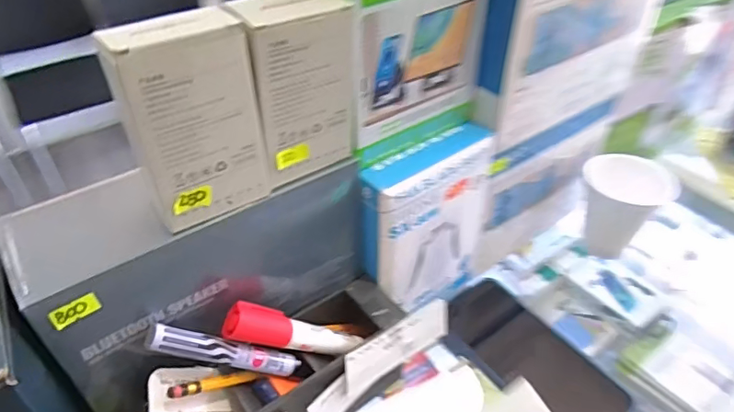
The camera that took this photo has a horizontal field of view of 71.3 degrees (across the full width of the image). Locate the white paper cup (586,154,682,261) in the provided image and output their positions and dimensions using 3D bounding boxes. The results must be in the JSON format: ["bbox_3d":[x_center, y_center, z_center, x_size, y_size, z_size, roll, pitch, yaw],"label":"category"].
[{"bbox_3d":[0.258,0.000,0.523,0.080,0.088,0.070,13,42,16],"label":"white paper cup"}]

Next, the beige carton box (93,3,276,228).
[{"bbox_3d":[-0.087,-0.042,0.263,0.063,0.103,0.031,-23,45,-24],"label":"beige carton box"}]

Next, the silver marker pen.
[{"bbox_3d":[-0.086,0.091,0.317,0.100,0.011,0.013,26,25,-36],"label":"silver marker pen"}]

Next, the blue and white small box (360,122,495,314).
[{"bbox_3d":[0.049,0.020,0.418,0.118,0.157,0.034,-33,49,-32],"label":"blue and white small box"}]

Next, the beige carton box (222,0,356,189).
[{"bbox_3d":[-0.036,-0.066,0.291,0.061,0.099,0.029,-28,47,-29],"label":"beige carton box"}]

